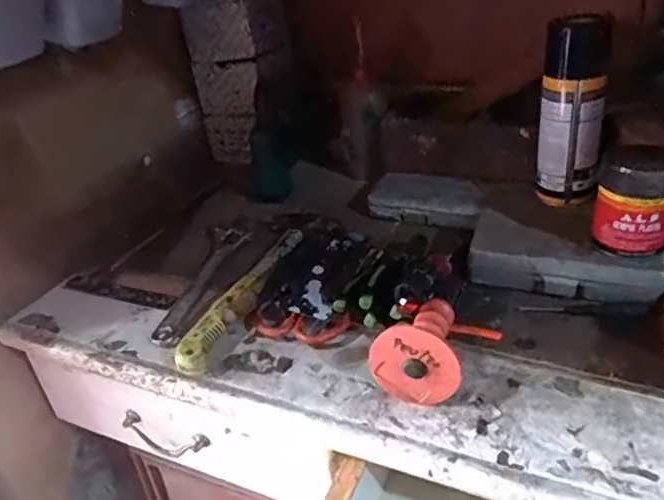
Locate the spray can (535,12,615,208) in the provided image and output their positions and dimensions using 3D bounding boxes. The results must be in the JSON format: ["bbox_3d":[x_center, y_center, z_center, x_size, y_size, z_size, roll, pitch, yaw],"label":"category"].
[{"bbox_3d":[0.267,-0.152,0.632,0.065,0.196,0.051,9,34,23],"label":"spray can"}]

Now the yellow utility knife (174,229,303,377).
[{"bbox_3d":[-0.092,0.048,0.626,0.038,0.028,0.235,8,34,22],"label":"yellow utility knife"}]

